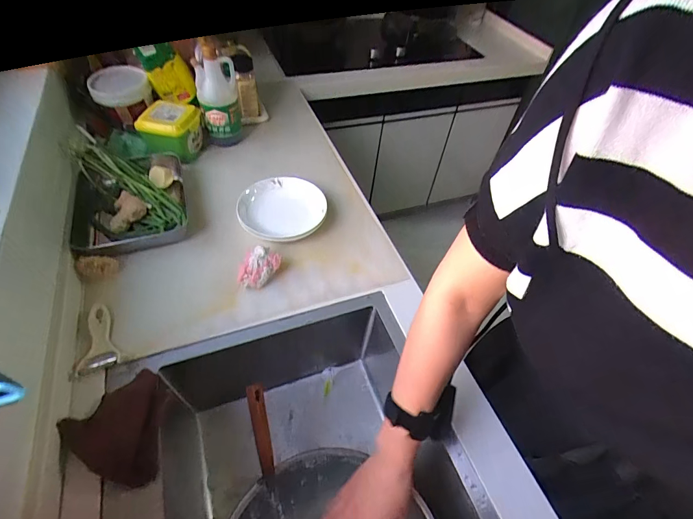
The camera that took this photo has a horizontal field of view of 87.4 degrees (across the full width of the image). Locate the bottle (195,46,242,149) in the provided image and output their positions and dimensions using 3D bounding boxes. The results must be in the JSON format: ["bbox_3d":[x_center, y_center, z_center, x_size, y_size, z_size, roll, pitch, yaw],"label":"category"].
[{"bbox_3d":[-0.298,-0.369,0.853,0.087,0.211,0.097,-9,52,-13],"label":"bottle"}]

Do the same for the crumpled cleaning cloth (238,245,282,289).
[{"bbox_3d":[-0.155,0.015,0.648,0.052,0.047,0.077,25,52,15],"label":"crumpled cleaning cloth"}]

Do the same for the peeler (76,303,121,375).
[{"bbox_3d":[-0.380,0.113,0.561,0.055,0.012,0.124,-14,53,-16],"label":"peeler"}]

